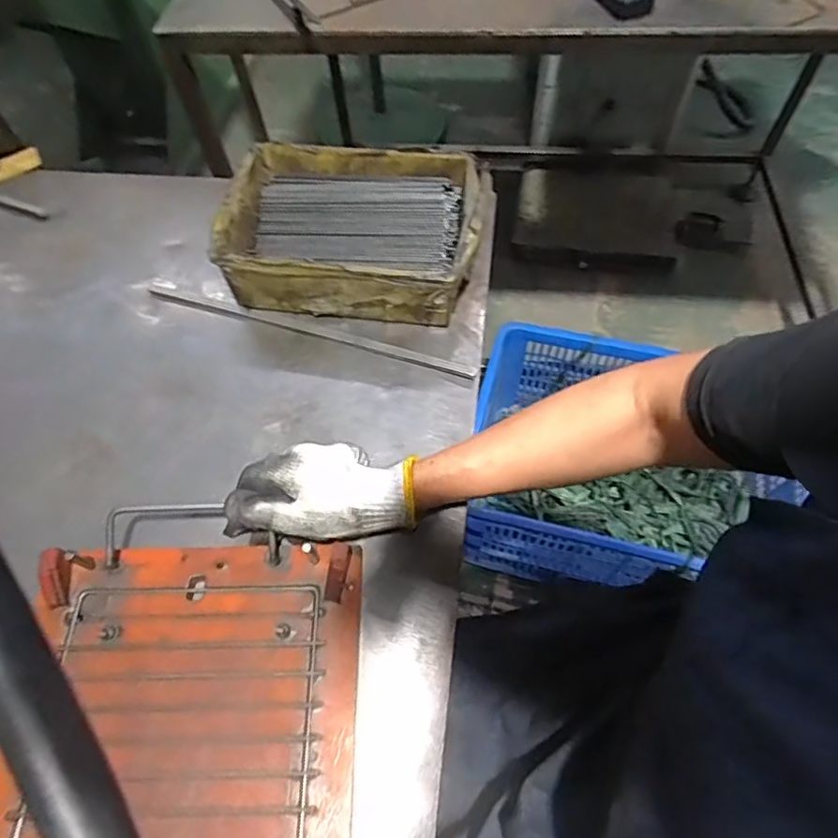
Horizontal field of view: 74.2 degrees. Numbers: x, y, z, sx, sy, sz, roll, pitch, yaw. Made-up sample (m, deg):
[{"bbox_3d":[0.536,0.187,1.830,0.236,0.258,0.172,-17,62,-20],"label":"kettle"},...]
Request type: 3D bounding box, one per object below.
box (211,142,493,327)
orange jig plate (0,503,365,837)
[{"bbox_3d":[-0.065,-0.194,0.577,0.249,0.077,0.180,5,59,7],"label":"box"},{"bbox_3d":[-0.163,0.230,0.363,0.237,0.033,0.357,-2,58,2],"label":"orange jig plate"}]

